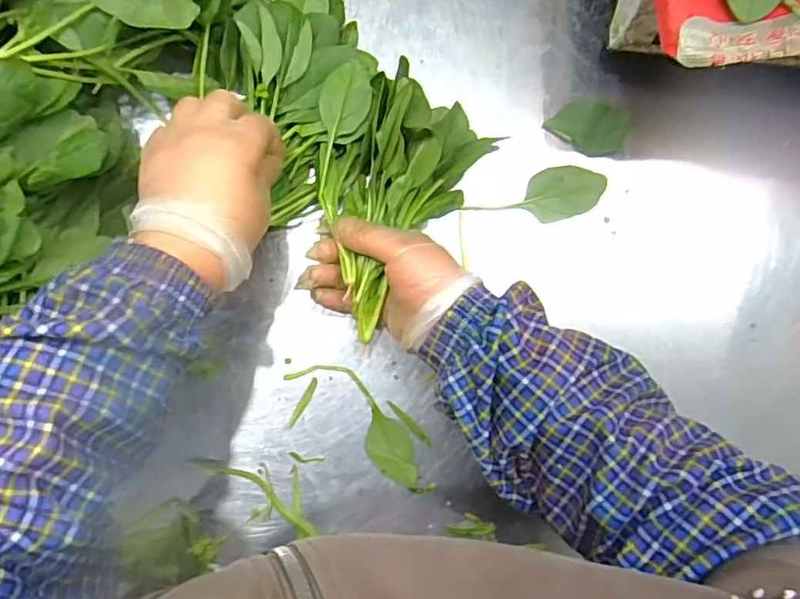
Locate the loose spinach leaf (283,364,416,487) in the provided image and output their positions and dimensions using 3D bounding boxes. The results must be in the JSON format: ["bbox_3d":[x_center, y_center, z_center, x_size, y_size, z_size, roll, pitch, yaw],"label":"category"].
[{"bbox_3d":[-0.028,0.093,0.453,0.036,0.005,0.126,-44,93,-5],"label":"loose spinach leaf"}]

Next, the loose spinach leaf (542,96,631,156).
[{"bbox_3d":[0.153,-0.142,0.473,0.062,0.014,0.044,21,87,-5],"label":"loose spinach leaf"}]

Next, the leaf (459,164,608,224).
[{"bbox_3d":[0.112,-0.081,0.468,0.111,0.010,0.041,-17,90,-6],"label":"leaf"}]

